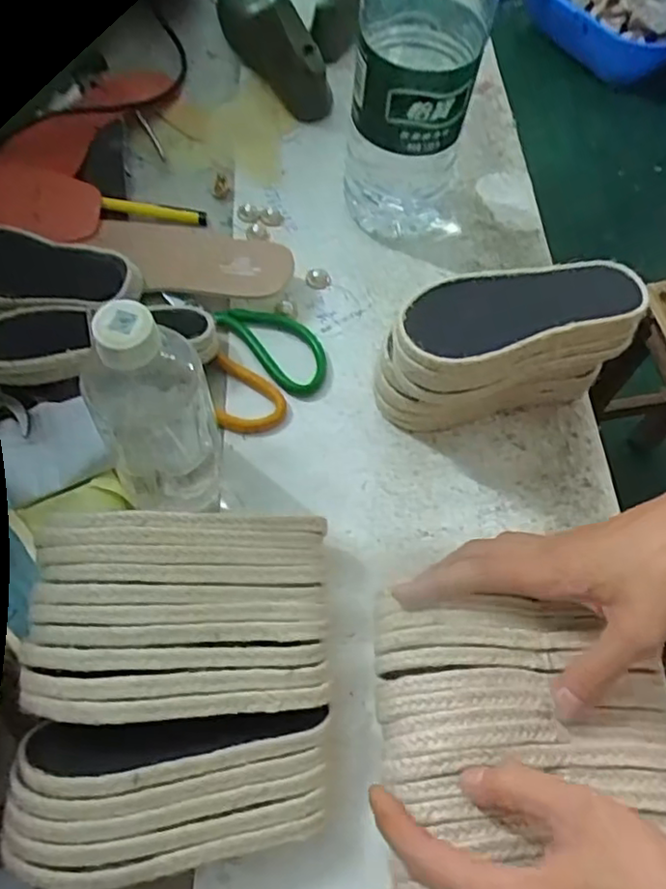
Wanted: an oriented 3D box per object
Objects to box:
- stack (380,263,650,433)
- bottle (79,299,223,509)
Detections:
[{"bbox_3d":[0.123,-0.069,0.487,0.175,0.109,0.079,-19,67,-11],"label":"stack"},{"bbox_3d":[-0.109,-0.022,0.409,0.069,0.176,0.065,-5,65,-5],"label":"bottle"}]

